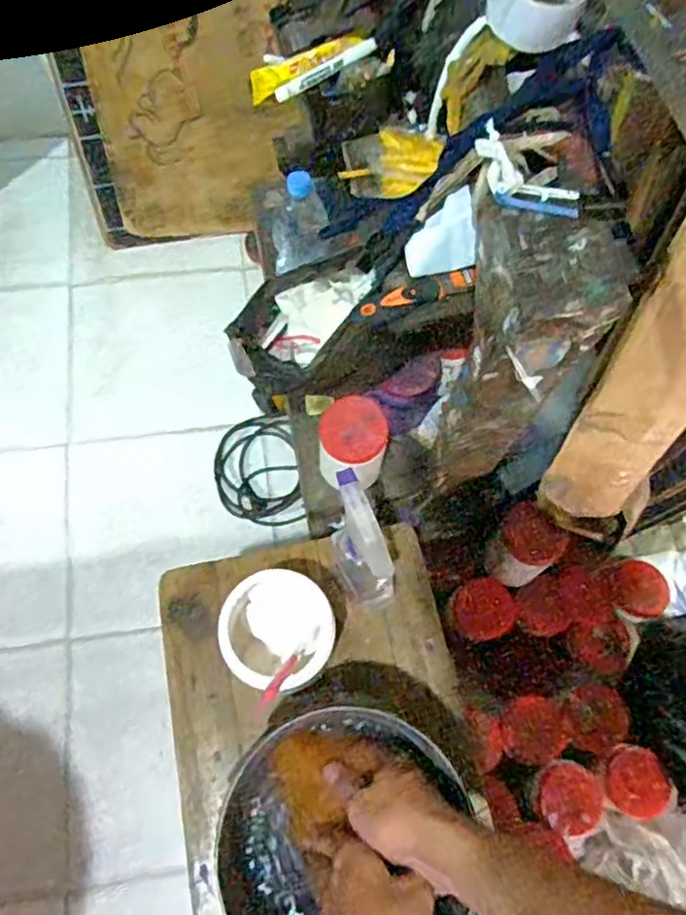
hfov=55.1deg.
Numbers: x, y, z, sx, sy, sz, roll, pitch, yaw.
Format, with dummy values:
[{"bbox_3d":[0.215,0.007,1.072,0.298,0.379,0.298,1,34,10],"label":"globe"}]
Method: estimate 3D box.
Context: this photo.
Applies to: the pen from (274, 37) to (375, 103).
[{"bbox_3d":[-0.018,-0.426,0.722,0.137,0.013,0.018,-37,73,-16],"label":"pen"}]

